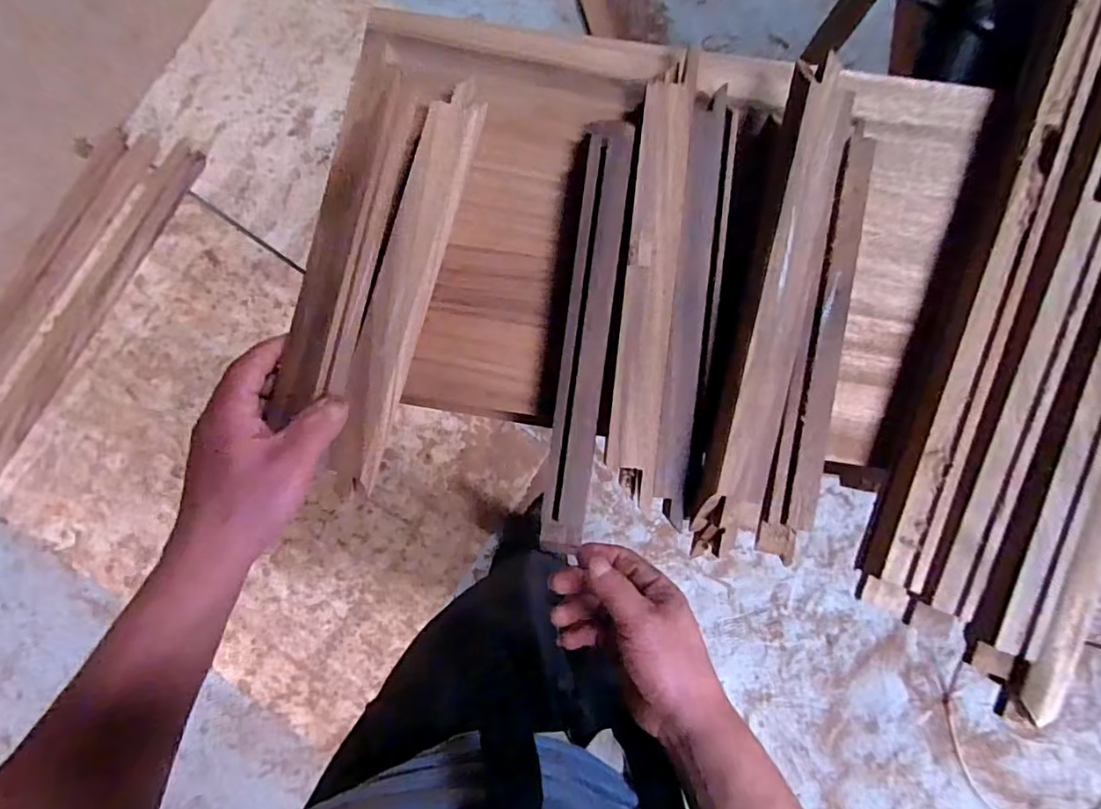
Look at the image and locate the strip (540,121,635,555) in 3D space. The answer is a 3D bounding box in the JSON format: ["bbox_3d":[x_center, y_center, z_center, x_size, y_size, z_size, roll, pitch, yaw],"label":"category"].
[{"bbox_3d":[0.026,-0.052,0.398,0.030,0.023,0.314,8,89,-4],"label":"strip"}]

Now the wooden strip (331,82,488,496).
[{"bbox_3d":[-0.108,-0.087,0.405,0.039,0.022,0.300,17,90,2],"label":"wooden strip"}]

